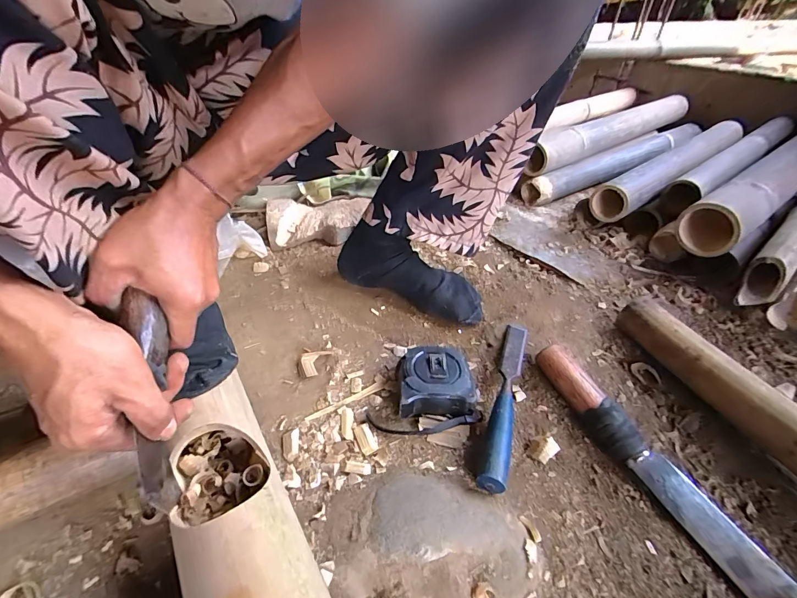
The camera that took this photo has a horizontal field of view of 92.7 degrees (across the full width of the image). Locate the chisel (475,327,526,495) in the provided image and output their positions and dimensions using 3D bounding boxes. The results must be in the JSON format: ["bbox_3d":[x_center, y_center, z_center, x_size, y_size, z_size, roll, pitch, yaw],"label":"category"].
[{"bbox_3d":[0.120,0.102,0.421,0.025,0.033,0.224,15,43,13],"label":"chisel"}]

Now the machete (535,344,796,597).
[{"bbox_3d":[0.256,0.169,0.353,0.043,0.036,0.329,-18,46,-23],"label":"machete"}]

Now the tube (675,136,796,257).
[{"bbox_3d":[0.693,-0.221,0.694,0.622,0.088,0.086,-25,47,-28],"label":"tube"}]

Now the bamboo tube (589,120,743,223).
[{"bbox_3d":[0.547,-0.258,0.739,0.474,0.084,0.080,-25,47,-28],"label":"bamboo tube"}]

